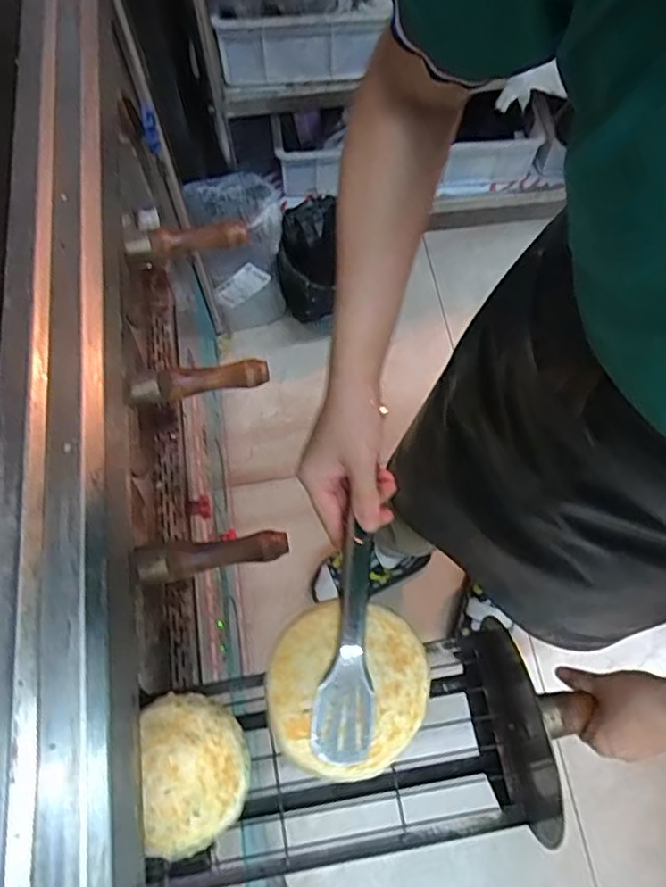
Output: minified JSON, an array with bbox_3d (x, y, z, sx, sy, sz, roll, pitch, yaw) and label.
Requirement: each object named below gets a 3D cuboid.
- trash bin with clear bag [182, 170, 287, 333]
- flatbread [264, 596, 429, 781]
[{"bbox_3d":[-0.199,-0.411,1.407,0.184,0.327,0.181,-16,68,-6],"label":"trash bin with clear bag"},{"bbox_3d":[0.010,0.173,0.444,0.112,0.026,0.114,0,67,0],"label":"flatbread"}]

